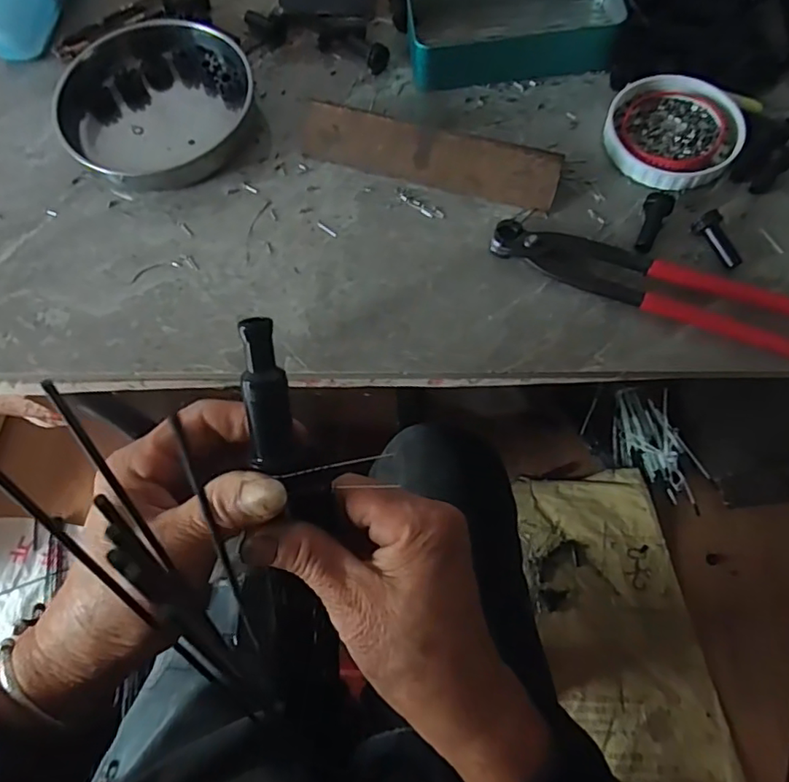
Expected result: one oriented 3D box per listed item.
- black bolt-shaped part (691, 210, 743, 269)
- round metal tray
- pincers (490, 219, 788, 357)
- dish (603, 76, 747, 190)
[{"bbox_3d":[0.206,-0.095,0.365,0.012,0.013,0.038,-29,86,-8],"label":"black bolt-shaped part"},{"bbox_3d":[-0.175,-0.220,0.422,0.133,0.032,0.144,-1,69,2],"label":"round metal tray"},{"bbox_3d":[0.157,-0.069,0.357,0.194,0.014,0.038,21,72,10],"label":"pincers"},{"bbox_3d":[0.190,-0.180,0.396,0.084,0.016,0.090,-1,69,2],"label":"dish"}]

